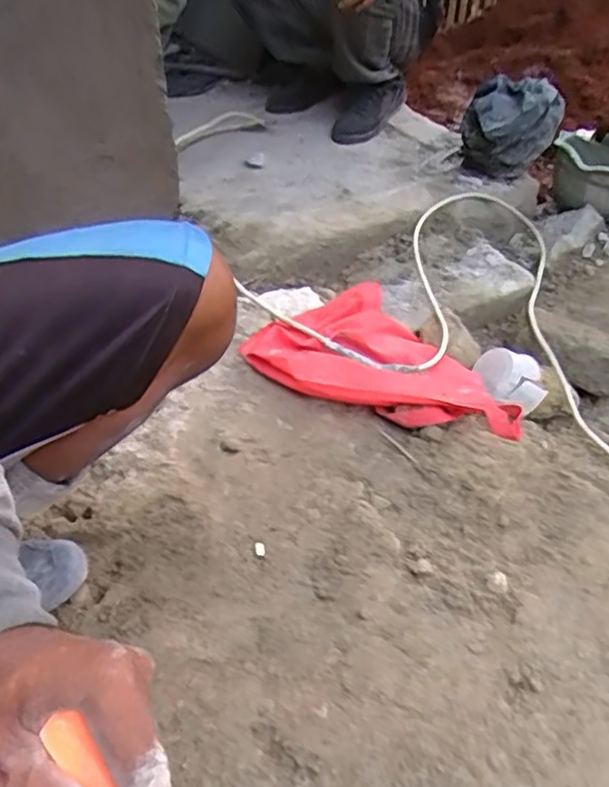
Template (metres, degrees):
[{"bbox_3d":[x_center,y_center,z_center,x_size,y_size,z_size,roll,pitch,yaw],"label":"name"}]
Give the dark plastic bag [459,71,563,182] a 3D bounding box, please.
[{"bbox_3d":[0.422,-0.540,1.371,0.188,0.180,0.162,14,44,14],"label":"dark plastic bag"}]

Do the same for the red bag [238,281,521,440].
[{"bbox_3d":[0.136,-0.043,1.023,0.397,0.076,0.266,30,47,26],"label":"red bag"}]

